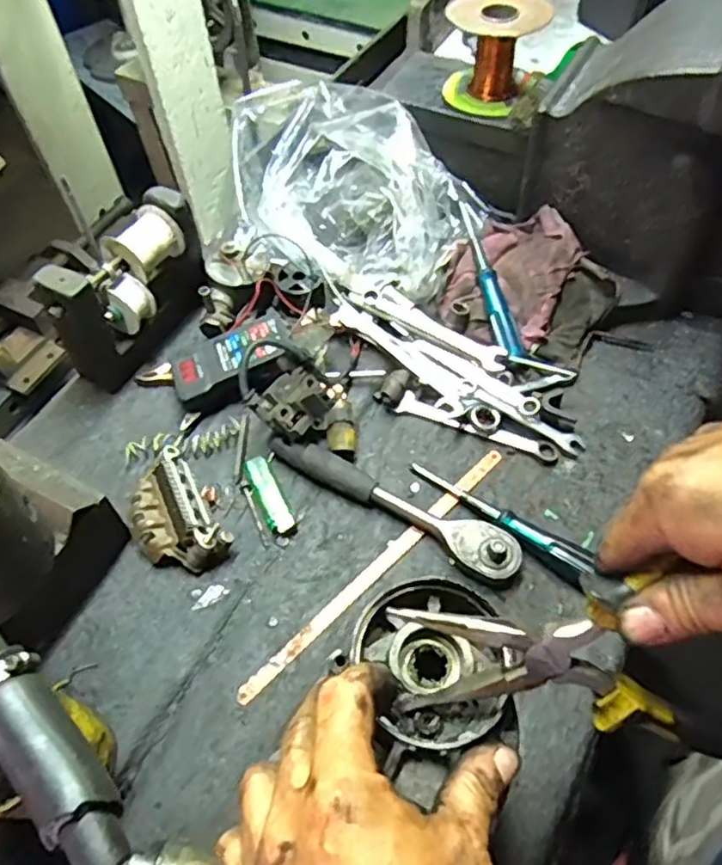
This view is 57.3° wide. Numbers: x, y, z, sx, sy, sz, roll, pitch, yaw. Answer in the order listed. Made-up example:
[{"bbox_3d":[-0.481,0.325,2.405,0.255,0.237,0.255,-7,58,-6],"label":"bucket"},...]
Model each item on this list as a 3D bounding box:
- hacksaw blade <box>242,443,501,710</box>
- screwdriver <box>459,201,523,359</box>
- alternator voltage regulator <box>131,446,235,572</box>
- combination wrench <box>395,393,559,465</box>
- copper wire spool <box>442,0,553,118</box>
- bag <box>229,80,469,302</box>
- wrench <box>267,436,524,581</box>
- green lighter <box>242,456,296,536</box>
[{"bbox_3d":[0.017,0.112,0.561,0.303,0.009,0.014,-39,68,-22],"label":"hacksaw blade"},{"bbox_3d":[0.128,-0.157,0.673,0.018,0.014,0.184,-12,71,-6],"label":"screwdriver"},{"bbox_3d":[-0.164,0.071,0.569,0.068,0.036,0.113,-30,59,-17],"label":"alternator voltage regulator"},{"bbox_3d":[0.111,-0.006,0.629,0.157,0.015,0.022,21,59,16],"label":"combination wrench"},{"bbox_3d":[0.130,-0.371,0.647,0.095,0.085,0.095,7,56,7],"label":"copper wire spool"},{"bbox_3d":[-0.012,-0.256,0.710,0.232,0.134,0.188,3,56,4],"label":"bag"},{"bbox_3d":[0.028,0.057,0.580,0.237,0.029,0.041,27,61,20],"label":"wrench"},{"bbox_3d":[-0.083,0.057,0.591,0.024,0.013,0.078,-23,58,-13],"label":"green lighter"}]

